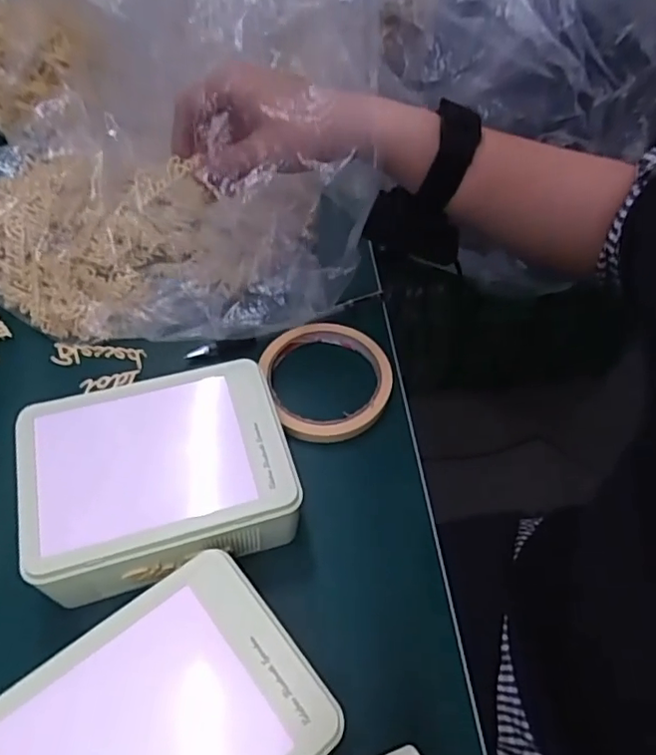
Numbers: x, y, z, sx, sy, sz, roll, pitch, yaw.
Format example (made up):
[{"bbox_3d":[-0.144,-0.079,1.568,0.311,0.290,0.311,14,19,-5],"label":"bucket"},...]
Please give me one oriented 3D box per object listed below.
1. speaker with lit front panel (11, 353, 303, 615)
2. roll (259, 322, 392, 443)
[{"bbox_3d":[-0.092,0.058,0.328,0.139,0.056,0.111,-14,56,-12],"label":"speaker with lit front panel"},{"bbox_3d":[0.002,0.001,0.404,0.087,0.018,0.090,1,54,-2],"label":"roll"}]

